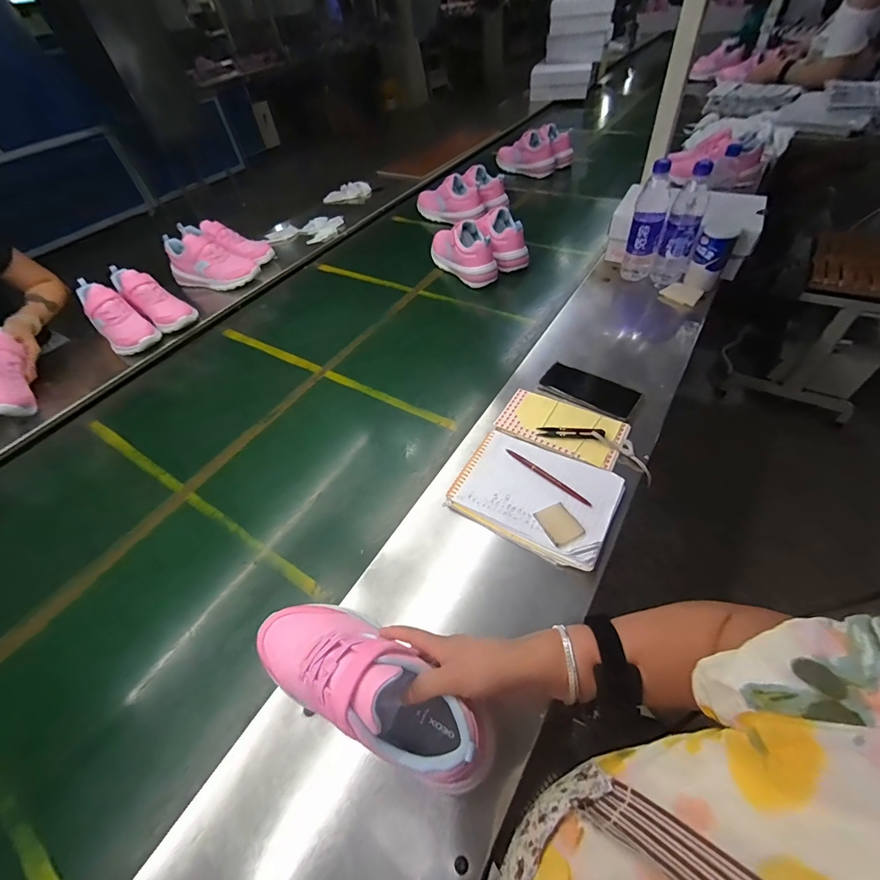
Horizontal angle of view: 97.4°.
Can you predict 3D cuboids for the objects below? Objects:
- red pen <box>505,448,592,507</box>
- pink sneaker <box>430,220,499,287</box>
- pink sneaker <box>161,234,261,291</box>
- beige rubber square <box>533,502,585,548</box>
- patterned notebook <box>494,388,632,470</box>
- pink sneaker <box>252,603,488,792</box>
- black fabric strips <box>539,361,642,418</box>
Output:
[{"bbox_3d":[0.156,0.053,0.571,0.146,0.006,0.010,36,63,29],"label":"red pen"},{"bbox_3d":[0.057,-0.499,1.001,0.102,0.113,0.240,-23,53,-12],"label":"pink sneaker"},{"bbox_3d":[-0.607,-0.473,1.027,0.234,0.099,0.109,17,55,19],"label":"pink sneaker"},{"bbox_3d":[0.161,0.114,0.521,0.046,0.007,0.055,-24,53,-13],"label":"beige rubber square"},{"bbox_3d":[0.200,-0.027,0.637,0.192,0.012,0.112,26,58,24],"label":"patterned notebook"},{"bbox_3d":[-0.081,0.231,0.368,0.258,0.086,0.093,21,56,25],"label":"pink sneaker"},{"bbox_3d":[0.257,-0.090,0.666,0.154,0.016,0.059,29,60,26],"label":"black fabric strips"}]

